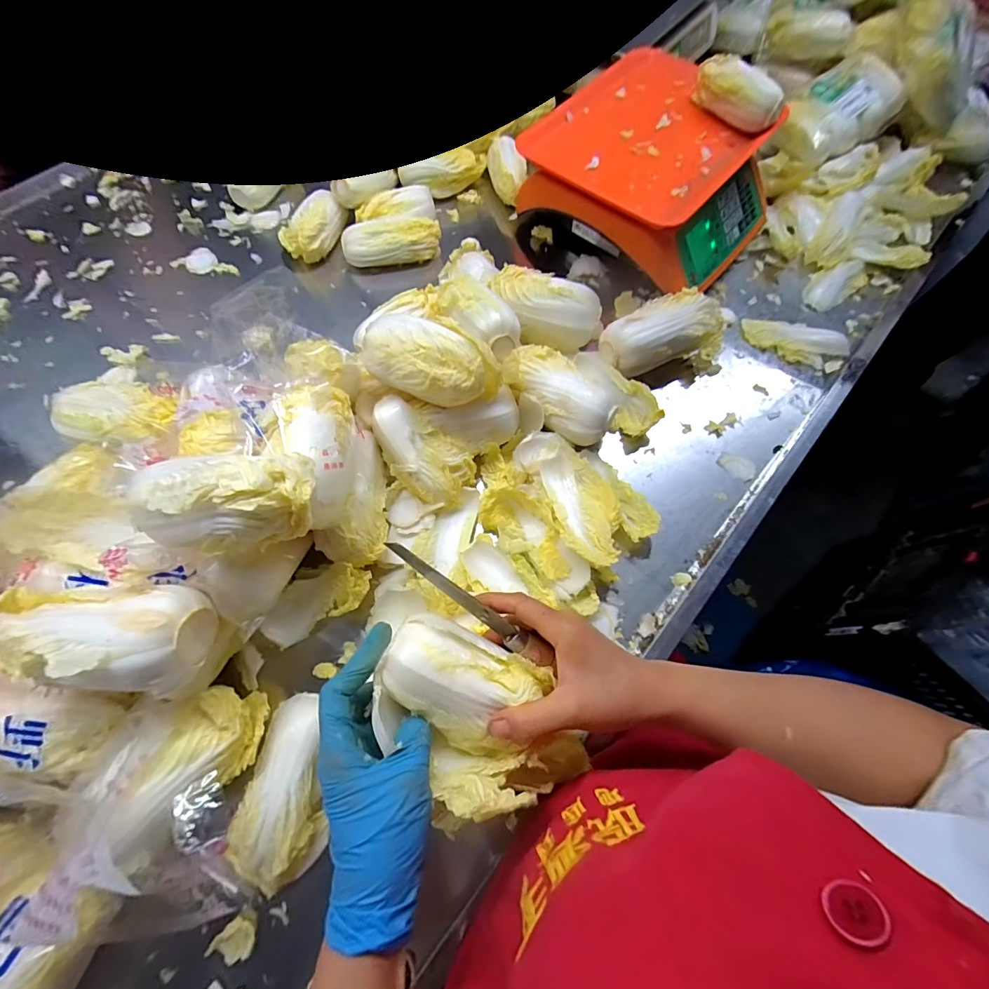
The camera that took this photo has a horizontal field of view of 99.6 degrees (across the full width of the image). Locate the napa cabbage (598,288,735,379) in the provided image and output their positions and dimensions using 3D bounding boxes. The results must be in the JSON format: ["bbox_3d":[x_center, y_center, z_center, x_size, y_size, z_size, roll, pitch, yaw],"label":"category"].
[{"bbox_3d":[0.205,-0.193,0.511,0.156,0.067,0.072,-14,69,-6],"label":"napa cabbage"}]

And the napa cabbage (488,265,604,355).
[{"bbox_3d":[0.062,-0.233,0.513,0.142,0.055,0.072,18,69,7],"label":"napa cabbage"}]

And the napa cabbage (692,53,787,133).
[{"bbox_3d":[0.303,-0.503,0.524,0.058,0.046,0.127,-38,73,-14],"label":"napa cabbage"}]

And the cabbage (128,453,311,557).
[{"bbox_3d":[-0.190,0.003,0.289,0.133,0.058,0.065,-5,68,-2],"label":"cabbage"}]

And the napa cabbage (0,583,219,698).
[{"bbox_3d":[-0.291,0.104,0.312,0.153,0.078,0.075,4,68,2],"label":"napa cabbage"}]

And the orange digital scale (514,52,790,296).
[{"bbox_3d":[0.219,-0.427,0.582,0.290,0.132,0.287,38,73,14],"label":"orange digital scale"}]

